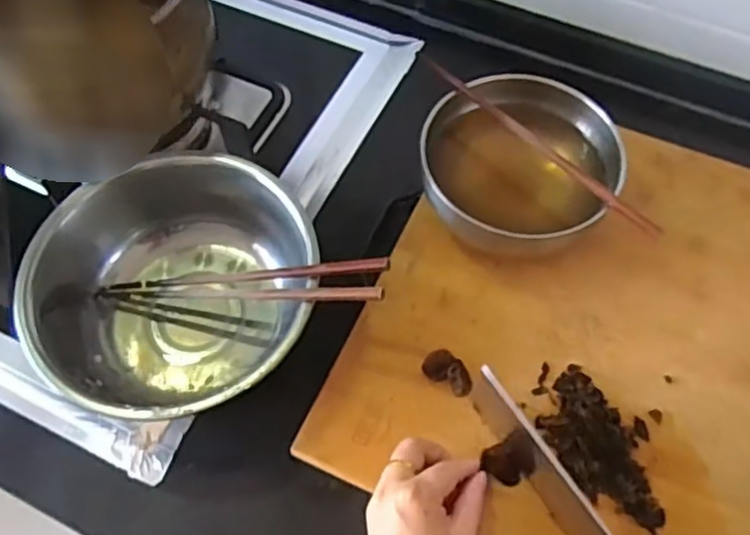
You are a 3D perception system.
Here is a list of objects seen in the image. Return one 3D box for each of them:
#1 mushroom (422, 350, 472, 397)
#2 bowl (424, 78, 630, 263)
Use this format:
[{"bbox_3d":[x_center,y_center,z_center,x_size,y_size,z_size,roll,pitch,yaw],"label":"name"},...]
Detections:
[{"bbox_3d":[0.054,0.077,0.481,0.039,0.018,0.020,36,69,18],"label":"mushroom"},{"bbox_3d":[0.115,-0.074,0.532,0.152,0.078,0.136,12,63,7],"label":"bowl"}]

